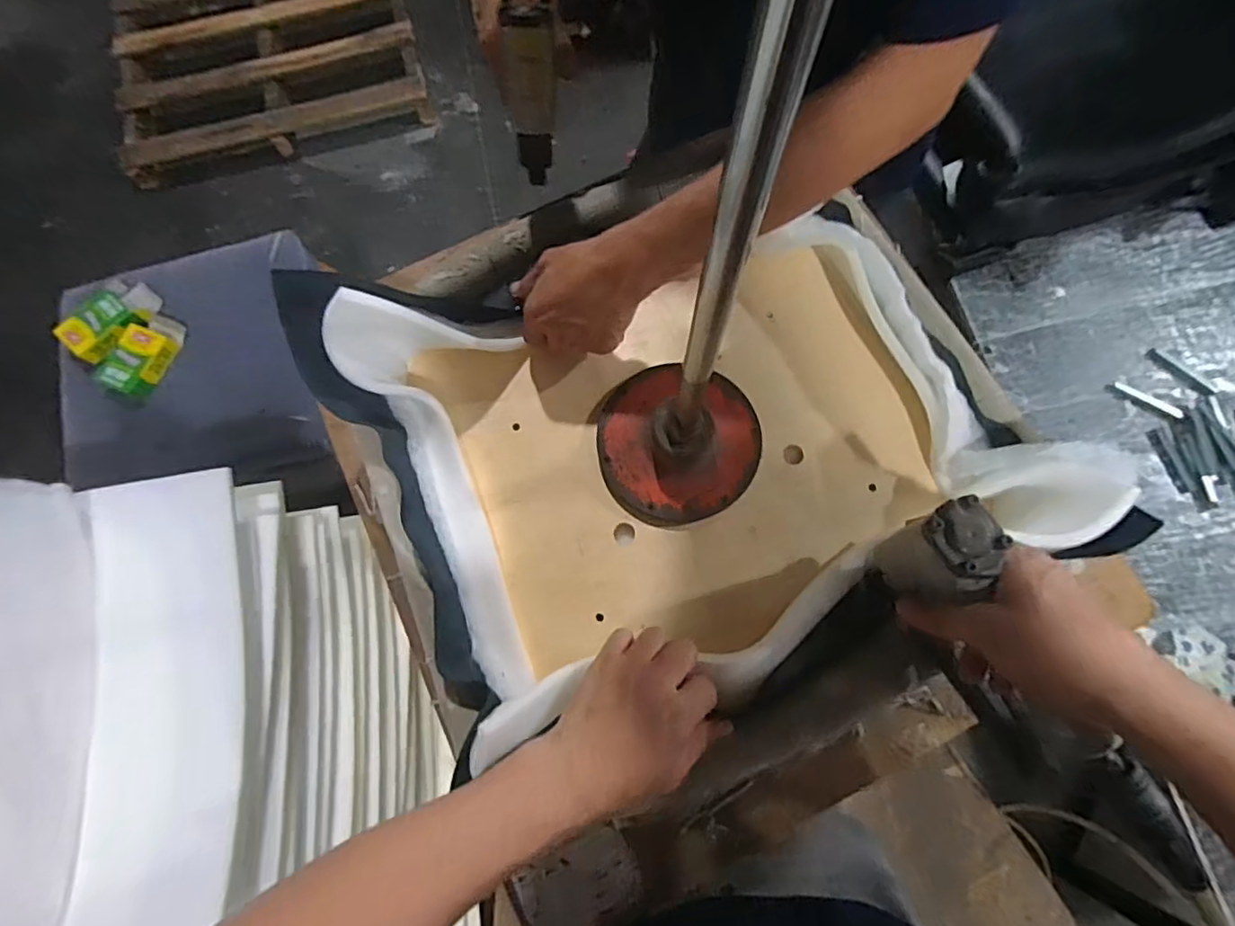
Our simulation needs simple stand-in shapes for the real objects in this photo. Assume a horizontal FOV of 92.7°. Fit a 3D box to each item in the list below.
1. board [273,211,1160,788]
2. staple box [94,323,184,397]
[{"bbox_3d":[0.052,-0.004,0.494,0.568,0.123,0.387,-13,74,-2],"label":"board"},{"bbox_3d":[-0.806,-0.172,0.990,0.098,0.034,0.111,18,76,7],"label":"staple box"}]

